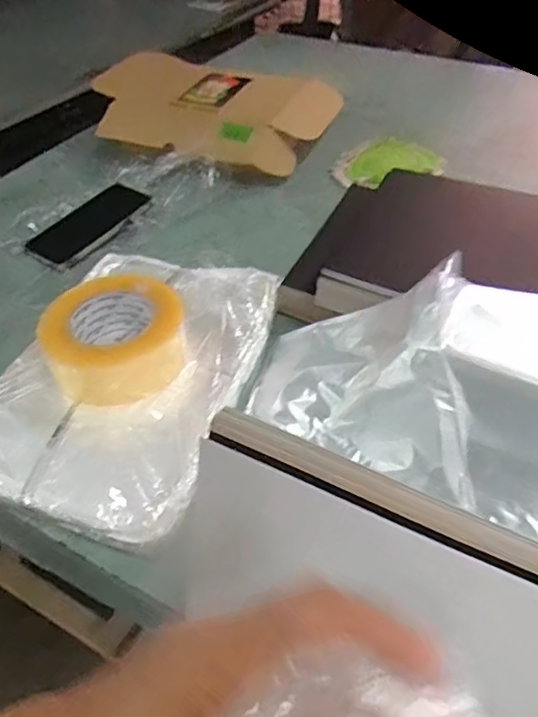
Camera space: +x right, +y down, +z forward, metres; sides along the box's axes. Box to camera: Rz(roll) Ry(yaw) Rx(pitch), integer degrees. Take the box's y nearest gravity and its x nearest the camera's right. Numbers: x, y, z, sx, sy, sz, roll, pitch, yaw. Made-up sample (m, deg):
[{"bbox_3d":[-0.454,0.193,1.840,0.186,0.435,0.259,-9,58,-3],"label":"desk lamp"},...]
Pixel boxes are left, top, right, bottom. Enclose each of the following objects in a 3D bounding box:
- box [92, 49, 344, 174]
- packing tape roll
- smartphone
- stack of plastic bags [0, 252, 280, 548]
[{"bbox_3d":[-0.101,-0.380,0.860,0.366,0.095,0.251,23,52,20],"label":"box"},{"bbox_3d":[-0.145,-0.021,0.520,0.121,0.055,0.112,0,48,0],"label":"packing tape roll"},{"bbox_3d":[-0.240,-0.179,0.725,0.080,0.010,0.158,29,63,19],"label":"smartphone"},{"bbox_3d":[-0.139,0.006,0.529,0.229,0.031,0.313,13,49,12],"label":"stack of plastic bags"}]

